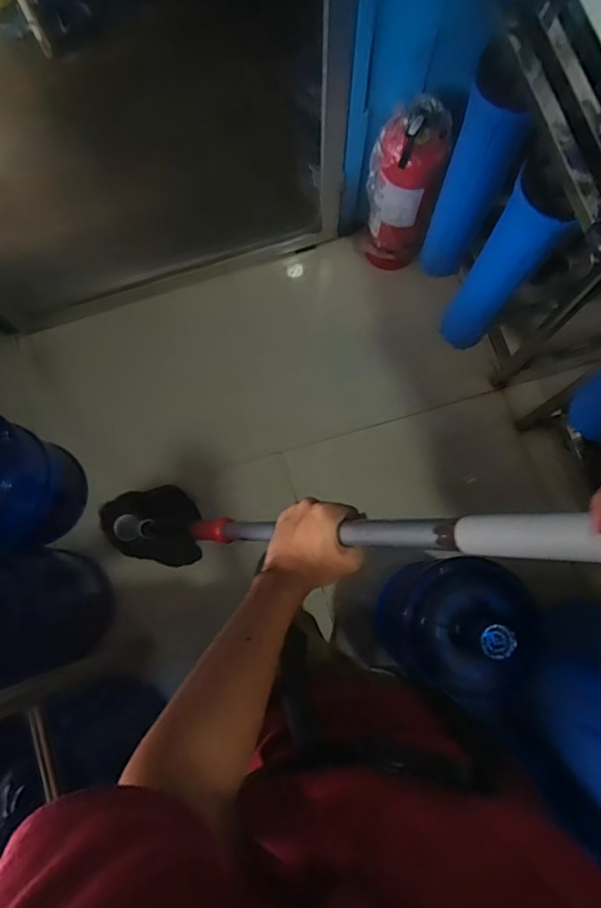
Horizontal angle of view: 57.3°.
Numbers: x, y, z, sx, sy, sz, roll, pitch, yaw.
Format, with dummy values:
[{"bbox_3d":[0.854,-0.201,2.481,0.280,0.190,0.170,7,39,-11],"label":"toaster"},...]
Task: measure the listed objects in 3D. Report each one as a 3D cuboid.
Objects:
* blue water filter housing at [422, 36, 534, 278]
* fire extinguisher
[{"bbox_3d":[0.327,-0.506,1.078,0.121,0.521,0.106,22,79,5],"label":"blue water filter housing"},{"bbox_3d":[0.235,-0.616,1.298,0.160,0.420,0.128,15,78,4],"label":"fire extinguisher"}]

